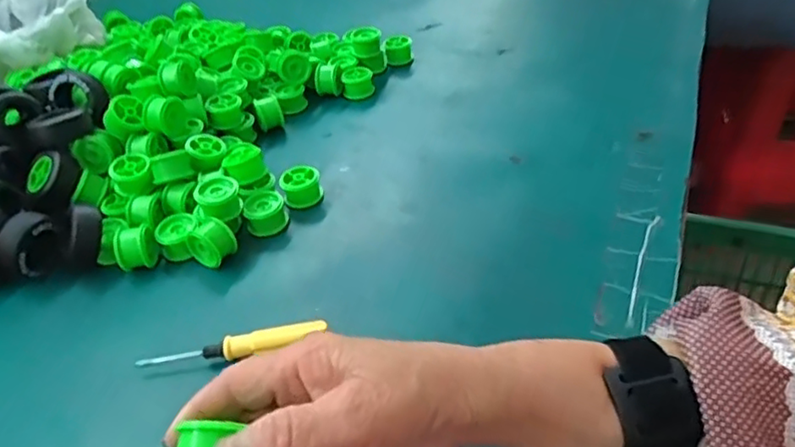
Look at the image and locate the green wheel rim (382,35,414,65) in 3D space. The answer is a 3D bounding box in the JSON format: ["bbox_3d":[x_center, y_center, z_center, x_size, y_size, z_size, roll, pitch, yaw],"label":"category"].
[{"bbox_3d":[0.001,-0.199,0.722,0.032,0.027,0.027,-4,39,3],"label":"green wheel rim"}]

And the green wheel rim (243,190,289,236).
[{"bbox_3d":[-0.106,-0.009,0.509,0.032,0.025,0.026,-14,40,-8],"label":"green wheel rim"}]

